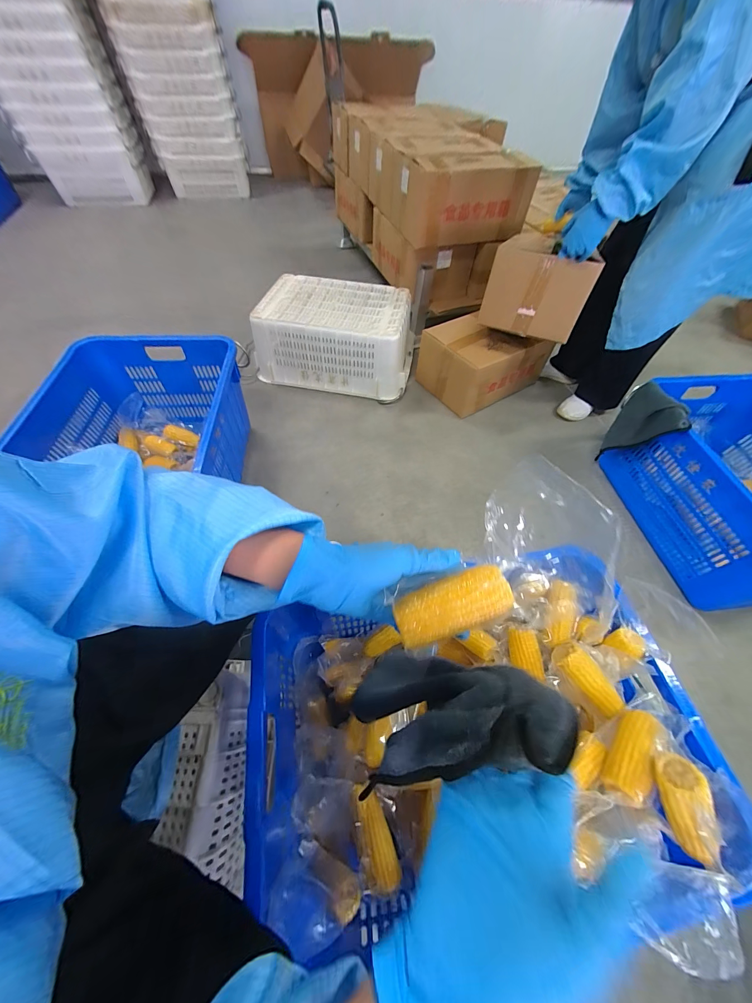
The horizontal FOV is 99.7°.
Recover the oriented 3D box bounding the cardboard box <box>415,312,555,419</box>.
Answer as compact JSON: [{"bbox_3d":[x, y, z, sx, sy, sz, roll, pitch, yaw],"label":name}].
[{"bbox_3d":[0.428,-0.564,1.233,0.457,0.207,0.313,-29,62,-19],"label":"cardboard box"}]

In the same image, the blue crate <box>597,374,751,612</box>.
[{"bbox_3d":[1.000,-0.030,0.862,0.483,0.289,0.591,-5,57,-6],"label":"blue crate"}]

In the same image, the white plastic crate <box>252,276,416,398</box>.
[{"bbox_3d":[-0.143,-0.653,1.250,0.557,0.235,0.381,12,57,5],"label":"white plastic crate"}]

